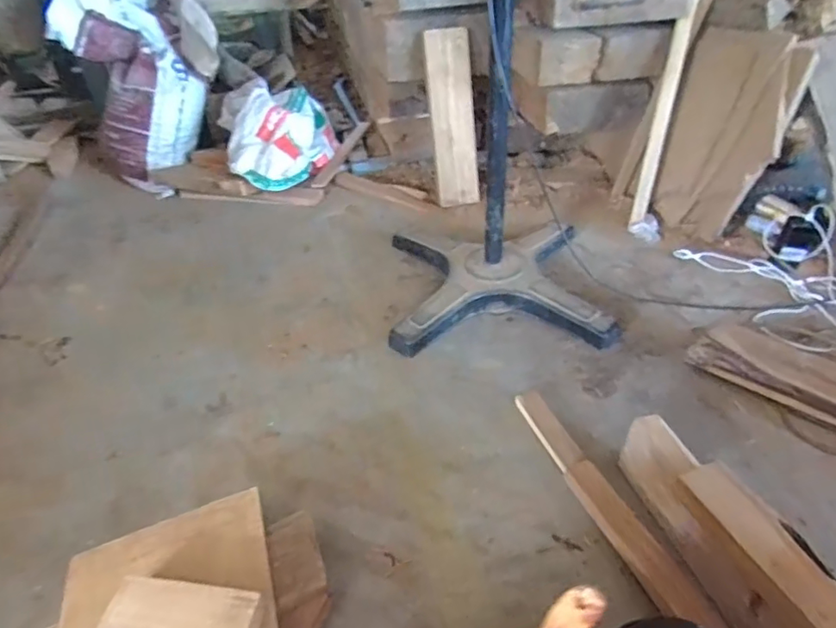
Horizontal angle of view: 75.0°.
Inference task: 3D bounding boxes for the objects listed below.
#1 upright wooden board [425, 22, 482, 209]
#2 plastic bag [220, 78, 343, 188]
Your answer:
[{"bbox_3d":[0.098,-0.542,1.536,0.117,0.464,0.043,-10,20,-9],"label":"upright wooden board"},{"bbox_3d":[-0.430,-0.553,1.690,0.346,0.215,0.359,-10,39,-8],"label":"plastic bag"}]

